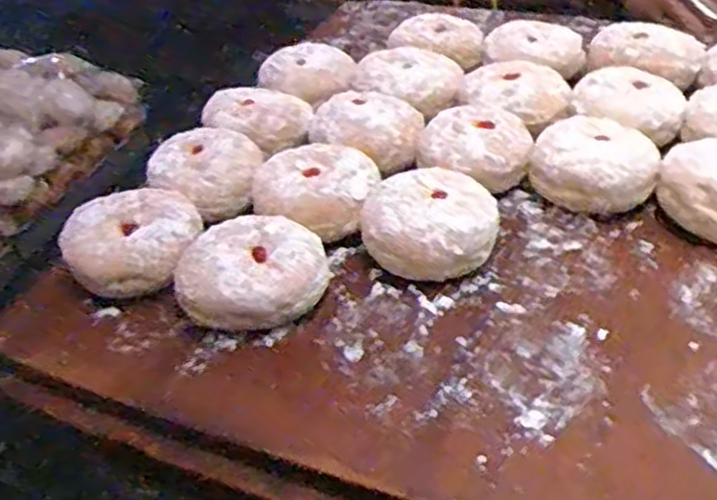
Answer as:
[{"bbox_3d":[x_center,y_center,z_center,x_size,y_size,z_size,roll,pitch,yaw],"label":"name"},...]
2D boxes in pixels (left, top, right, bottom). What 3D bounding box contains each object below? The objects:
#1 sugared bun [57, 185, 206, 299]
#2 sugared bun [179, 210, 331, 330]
[{"bbox_3d":[-0.146,-0.004,0.501,0.083,0.040,0.073,-13,40,-8],"label":"sugared bun"},{"bbox_3d":[-0.066,0.014,0.469,0.093,0.038,0.080,-11,40,-7],"label":"sugared bun"}]

